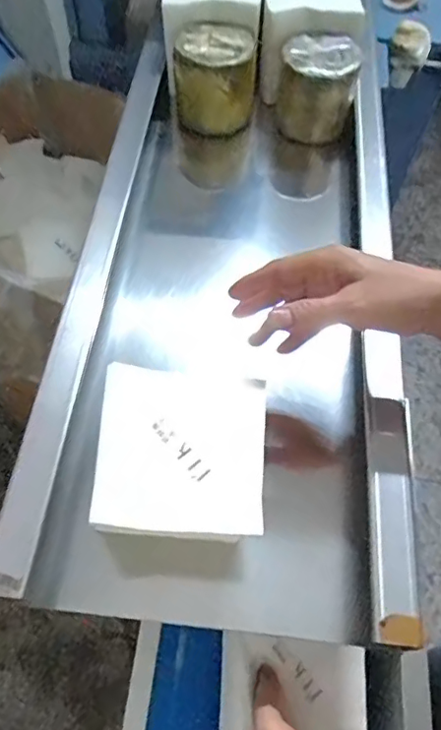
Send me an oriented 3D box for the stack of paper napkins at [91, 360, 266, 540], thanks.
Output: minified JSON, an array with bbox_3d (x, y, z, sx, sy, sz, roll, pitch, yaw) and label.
[{"bbox_3d":[-0.028,0.058,0.385,0.115,0.018,0.116,3,60,1],"label":"stack of paper napkins"}]

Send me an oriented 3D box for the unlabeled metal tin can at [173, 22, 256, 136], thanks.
[{"bbox_3d":[-0.007,-0.353,0.692,0.100,0.110,0.083,1,60,0],"label":"unlabeled metal tin can"}]

